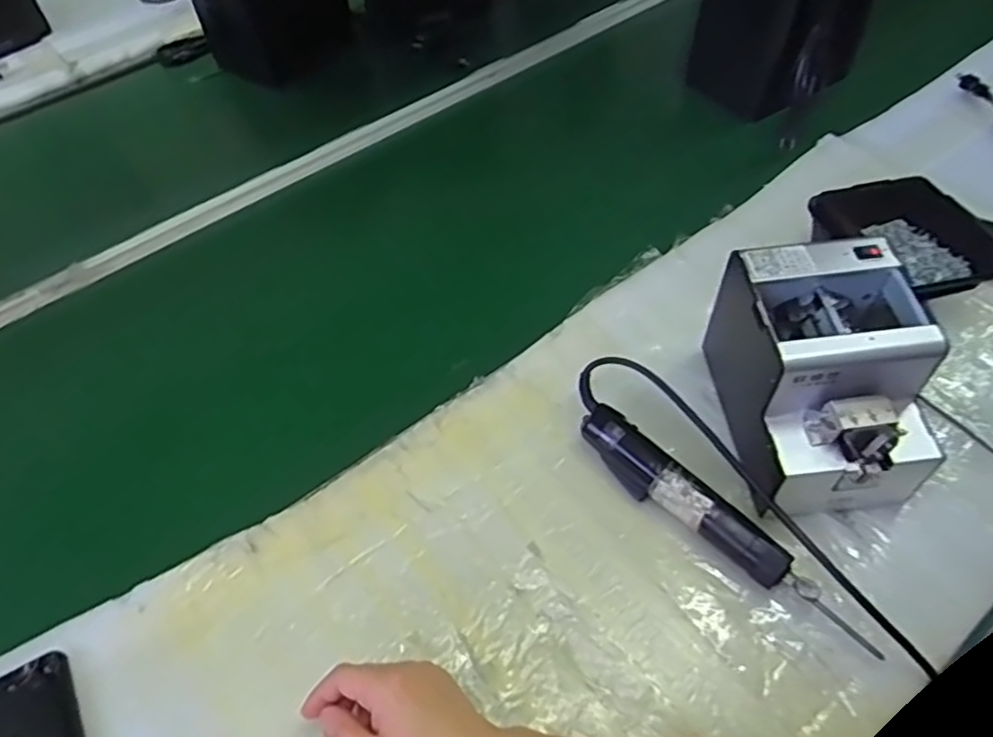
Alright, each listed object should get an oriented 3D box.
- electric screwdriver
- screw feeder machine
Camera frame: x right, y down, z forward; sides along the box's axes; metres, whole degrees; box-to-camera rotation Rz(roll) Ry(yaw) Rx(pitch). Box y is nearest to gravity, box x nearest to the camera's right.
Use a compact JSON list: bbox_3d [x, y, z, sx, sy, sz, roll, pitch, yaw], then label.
[{"bbox_3d":[0.171,0.121,0.569,0.038,0.033,0.266,-37,59,-22],"label":"electric screwdriver"},{"bbox_3d":[0.263,0.007,0.578,0.131,0.136,0.164,-3,53,2],"label":"screw feeder machine"}]

